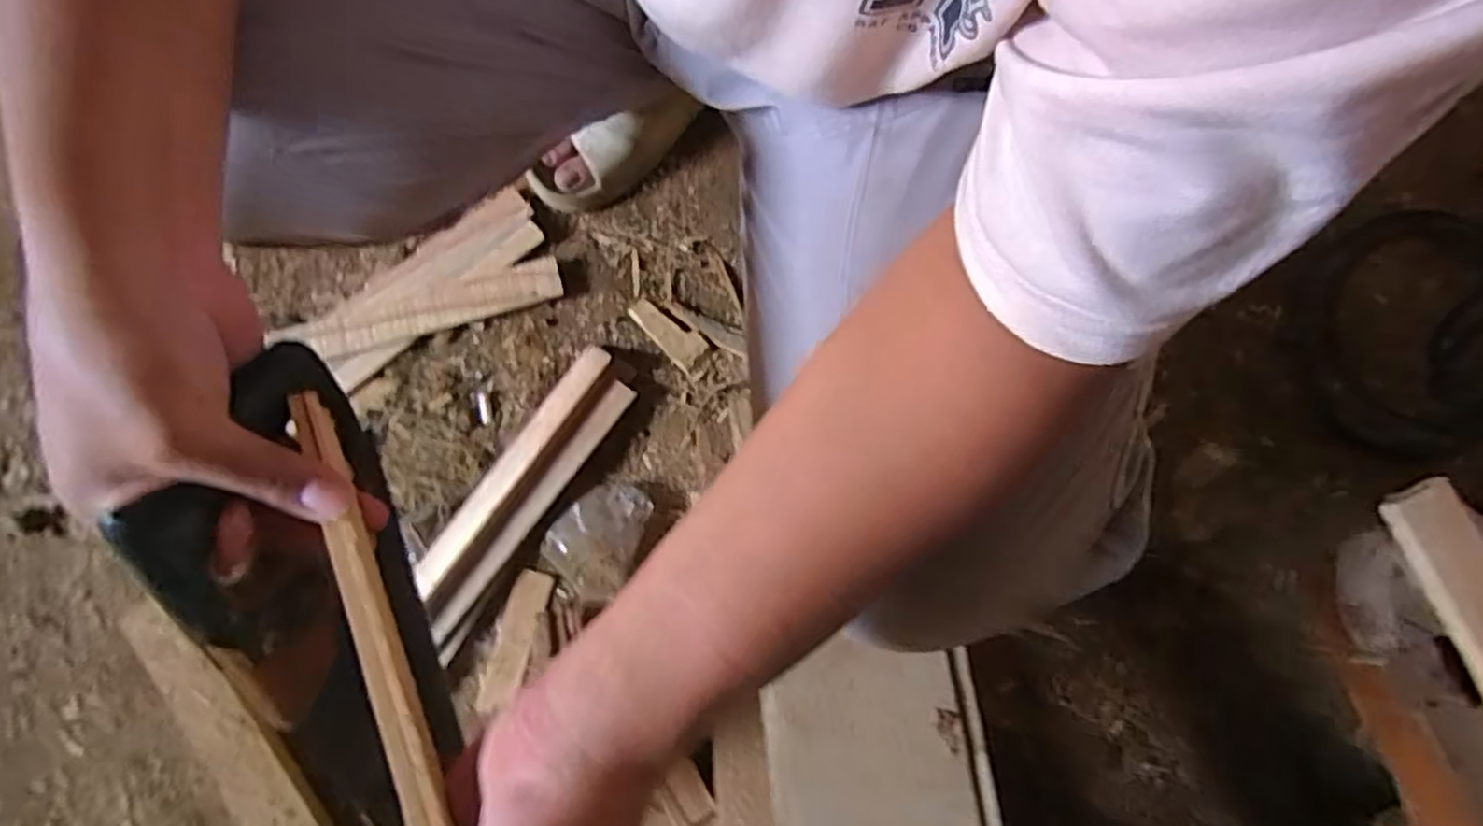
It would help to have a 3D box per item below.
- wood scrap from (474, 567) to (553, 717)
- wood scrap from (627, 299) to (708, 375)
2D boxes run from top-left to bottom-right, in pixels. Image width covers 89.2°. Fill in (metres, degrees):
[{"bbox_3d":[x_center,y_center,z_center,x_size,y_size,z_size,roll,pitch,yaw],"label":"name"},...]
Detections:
[{"bbox_3d":[-0.204,0.205,0.676,0.032,0.012,0.125,17,80,3],"label":"wood scrap"},{"bbox_3d":[-0.072,-0.078,0.714,0.080,0.006,0.033,41,82,7],"label":"wood scrap"}]

